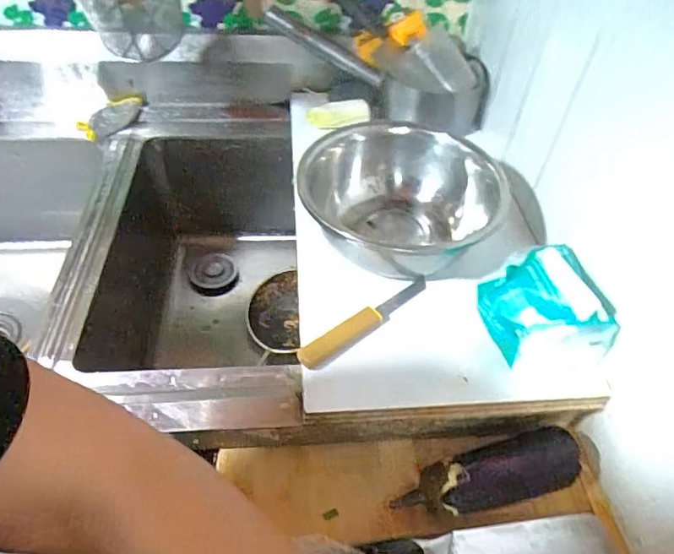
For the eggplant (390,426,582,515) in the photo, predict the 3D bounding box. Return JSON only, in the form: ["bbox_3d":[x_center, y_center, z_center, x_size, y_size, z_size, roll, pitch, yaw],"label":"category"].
[{"bbox_3d":[0.140,0.185,0.484,0.178,0.051,0.064,-6,48,-9],"label":"eggplant"}]

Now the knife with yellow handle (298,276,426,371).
[{"bbox_3d":[0.032,0.046,0.535,0.170,0.022,0.024,-29,55,-26],"label":"knife with yellow handle"}]

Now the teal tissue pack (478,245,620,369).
[{"bbox_3d":[0.207,0.025,0.509,0.108,0.063,0.121,-3,48,-5],"label":"teal tissue pack"}]

